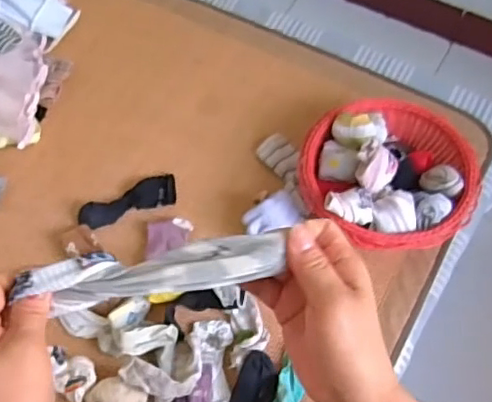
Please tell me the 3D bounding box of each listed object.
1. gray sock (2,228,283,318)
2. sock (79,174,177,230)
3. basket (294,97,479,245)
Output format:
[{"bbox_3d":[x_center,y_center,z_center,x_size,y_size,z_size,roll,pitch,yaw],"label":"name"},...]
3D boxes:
[{"bbox_3d":[-0.059,0.048,0.374,0.169,0.032,0.029,-8,65,0],"label":"gray sock"},{"bbox_3d":[-0.214,0.000,1.033,0.178,0.015,0.063,-19,66,-6],"label":"sock"},{"bbox_3d":[0.235,-0.046,0.961,0.278,0.131,0.278,-1,65,3],"label":"basket"}]

